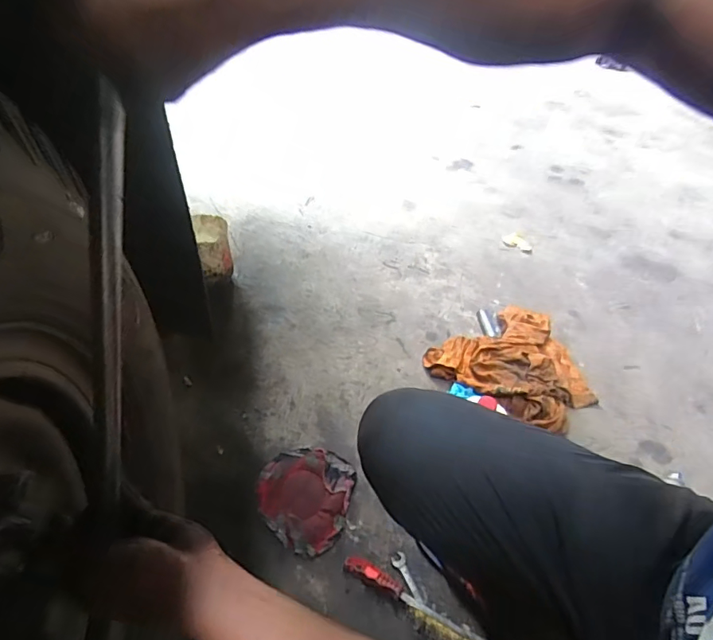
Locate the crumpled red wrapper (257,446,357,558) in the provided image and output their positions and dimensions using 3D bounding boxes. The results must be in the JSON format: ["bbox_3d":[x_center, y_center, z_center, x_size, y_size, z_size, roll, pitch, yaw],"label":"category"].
[{"bbox_3d":[-0.093,0.299,0.837,0.162,0.032,0.181,13,45,9],"label":"crumpled red wrapper"}]

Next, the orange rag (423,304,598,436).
[{"bbox_3d":[0.377,0.085,1.078,0.352,0.065,0.314,-30,53,-30],"label":"orange rag"}]

